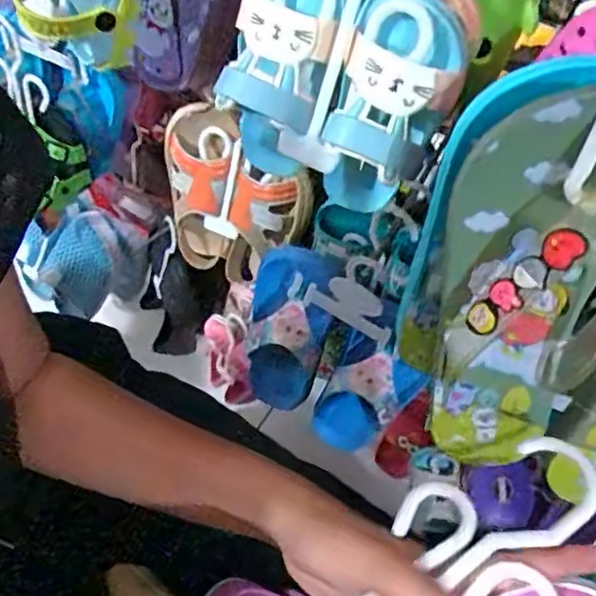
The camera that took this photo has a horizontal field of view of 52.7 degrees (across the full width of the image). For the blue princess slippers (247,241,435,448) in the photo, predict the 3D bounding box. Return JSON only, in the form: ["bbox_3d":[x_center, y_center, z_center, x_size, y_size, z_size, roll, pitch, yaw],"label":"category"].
[{"bbox_3d":[0.027,0.062,0.571,0.167,0.205,0.062,28,30,17],"label":"blue princess slippers"}]

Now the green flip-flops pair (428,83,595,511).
[{"bbox_3d":[0.149,0.017,0.287,0.178,0.199,0.035,17,31,1],"label":"green flip-flops pair"}]

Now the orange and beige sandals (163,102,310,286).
[{"bbox_3d":[-0.068,-0.089,0.645,0.157,0.200,0.076,31,65,12],"label":"orange and beige sandals"}]

